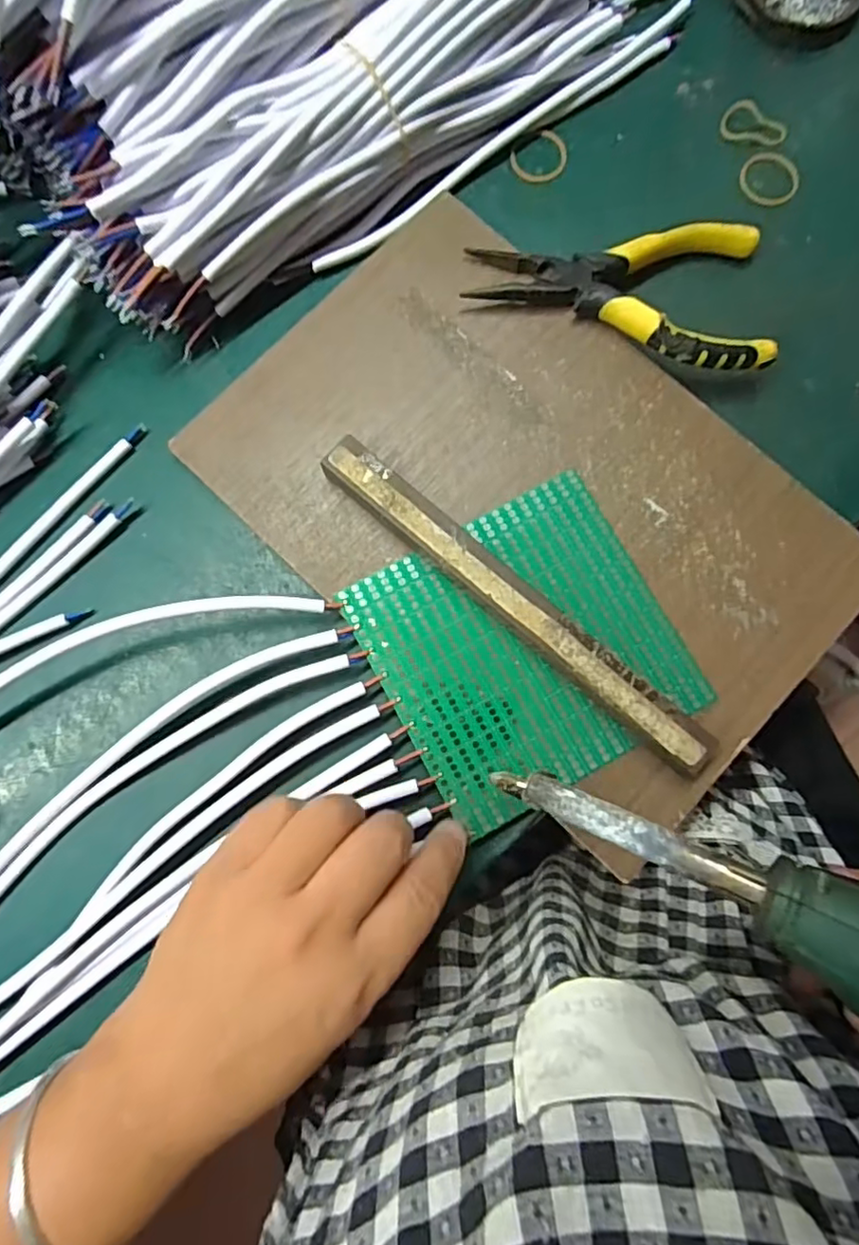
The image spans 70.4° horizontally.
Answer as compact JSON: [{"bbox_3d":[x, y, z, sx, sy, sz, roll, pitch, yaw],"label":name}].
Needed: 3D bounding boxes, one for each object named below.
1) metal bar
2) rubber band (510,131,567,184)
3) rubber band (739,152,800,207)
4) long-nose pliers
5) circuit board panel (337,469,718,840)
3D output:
[{"bbox_3d":[0.037,-0.009,0.280,0.213,0.019,0.022,41,84,4],"label":"metal bar"},{"bbox_3d":[0.062,-0.255,0.334,0.032,0.004,0.024,-37,84,-5],"label":"rubber band"},{"bbox_3d":[0.185,-0.241,0.331,0.031,0.004,0.030,0,83,0],"label":"rubber band"},{"bbox_3d":[0.094,-0.165,0.306,0.144,0.024,0.079,3,83,0],"label":"long-nose pliers"},{"bbox_3d":[0.045,0.011,0.285,0.129,0.006,0.125,-29,84,-4],"label":"circuit board panel"}]

